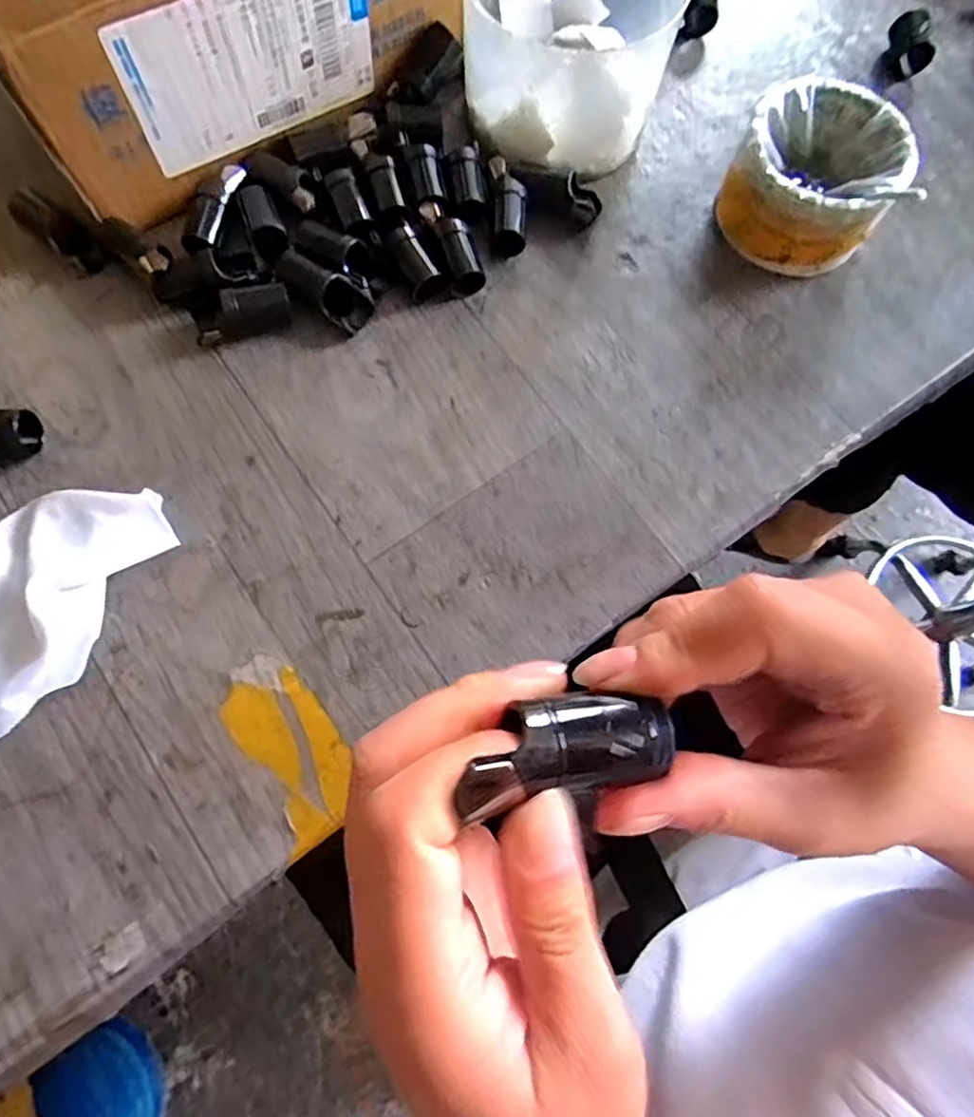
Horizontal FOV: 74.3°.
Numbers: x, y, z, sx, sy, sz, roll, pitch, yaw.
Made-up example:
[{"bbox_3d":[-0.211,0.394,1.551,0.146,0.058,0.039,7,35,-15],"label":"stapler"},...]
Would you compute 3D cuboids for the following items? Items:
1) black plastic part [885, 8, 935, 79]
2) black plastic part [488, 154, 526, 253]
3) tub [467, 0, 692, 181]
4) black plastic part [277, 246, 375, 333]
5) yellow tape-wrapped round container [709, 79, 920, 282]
[{"bbox_3d":[0.270,-0.331,0.410,0.024,0.015,0.044,6,73,1],"label":"black plastic part"},{"bbox_3d":[0.012,-0.195,0.359,0.018,0.020,0.053,-3,73,-2],"label":"black plastic part"},{"bbox_3d":[0.046,-0.284,0.359,0.111,0.081,0.115,1,75,-2],"label":"tub"},{"bbox_3d":[-0.088,-0.143,0.344,0.054,0.021,0.024,34,75,9],"label":"black plastic part"},{"bbox_3d":[0.179,-0.207,0.354,0.079,0.052,0.084,1,75,-2],"label":"yellow tape-wrapped round container"}]

